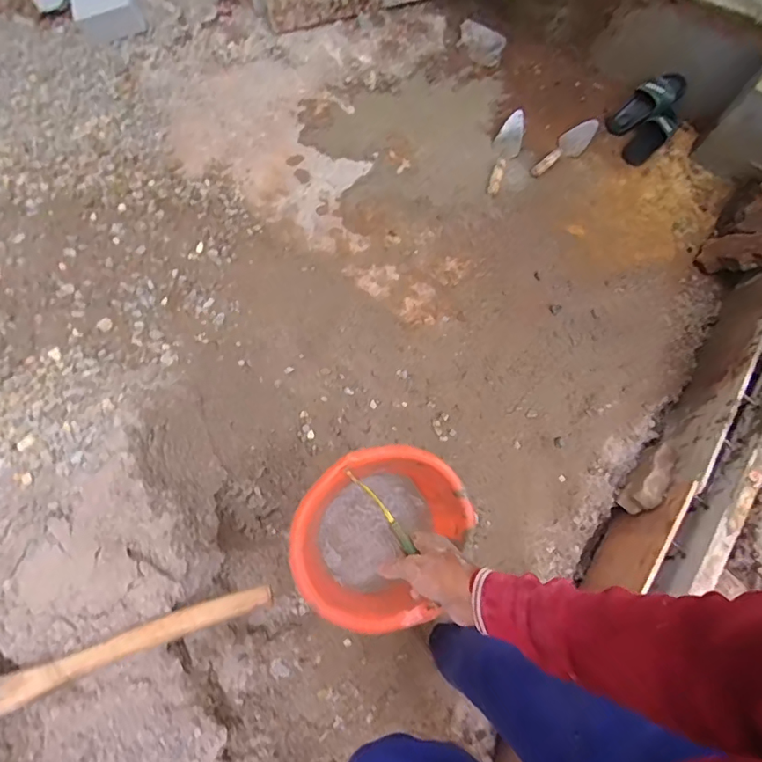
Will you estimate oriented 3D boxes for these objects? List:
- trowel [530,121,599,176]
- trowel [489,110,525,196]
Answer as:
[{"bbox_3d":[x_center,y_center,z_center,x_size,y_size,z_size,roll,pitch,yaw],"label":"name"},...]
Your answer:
[{"bbox_3d":[0.627,-0.791,1.659,0.090,0.061,0.316,40,75,10],"label":"trowel"},{"bbox_3d":[0.414,-0.768,1.635,0.093,0.077,0.318,21,72,4],"label":"trowel"}]

